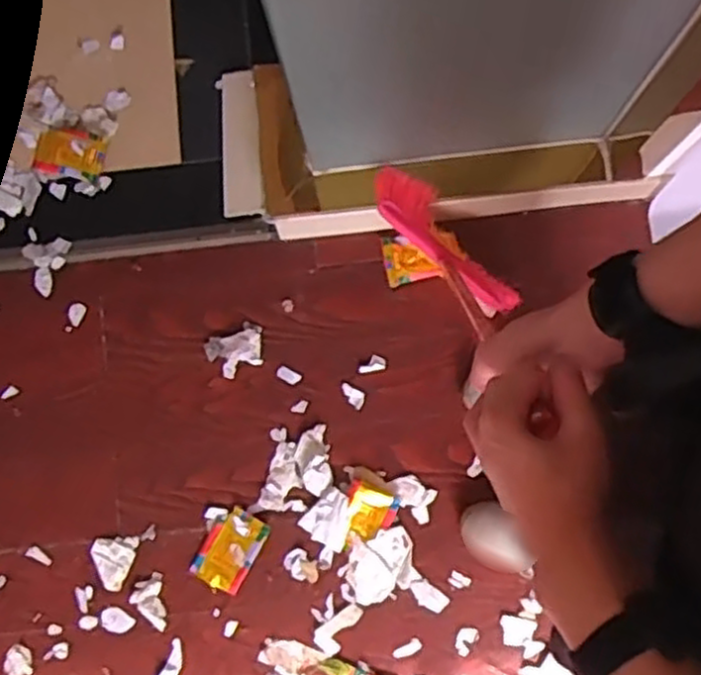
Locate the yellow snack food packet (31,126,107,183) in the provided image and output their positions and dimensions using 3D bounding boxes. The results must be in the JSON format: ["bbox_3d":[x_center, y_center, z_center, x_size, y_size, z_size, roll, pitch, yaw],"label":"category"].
[{"bbox_3d":[-0.537,-0.354,1.424,0.132,0.014,0.089,10,84,4],"label":"yellow snack food packet"}]

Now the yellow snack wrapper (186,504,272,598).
[{"bbox_3d":[-0.211,0.373,1.317,0.091,0.011,0.135,29,85,6],"label":"yellow snack wrapper"}]

